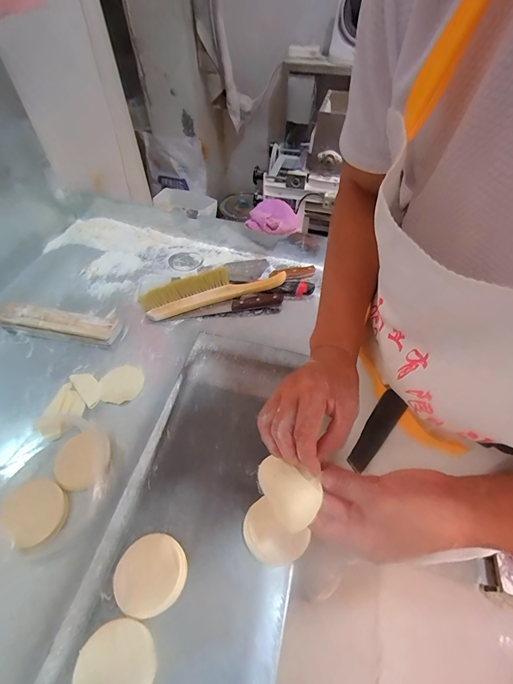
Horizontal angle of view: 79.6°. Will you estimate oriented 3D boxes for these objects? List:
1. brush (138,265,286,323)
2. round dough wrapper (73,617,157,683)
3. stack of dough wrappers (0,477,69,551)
[{"bbox_3d":[-0.114,-0.140,0.763,0.335,0.040,0.118,-16,52,-13],"label":"brush"},{"bbox_3d":[-0.160,0.371,0.350,0.081,0.009,0.083,7,44,-7],"label":"round dough wrapper"},{"bbox_3d":[-0.333,0.251,0.462,0.098,0.017,0.080,35,59,25],"label":"stack of dough wrappers"}]

